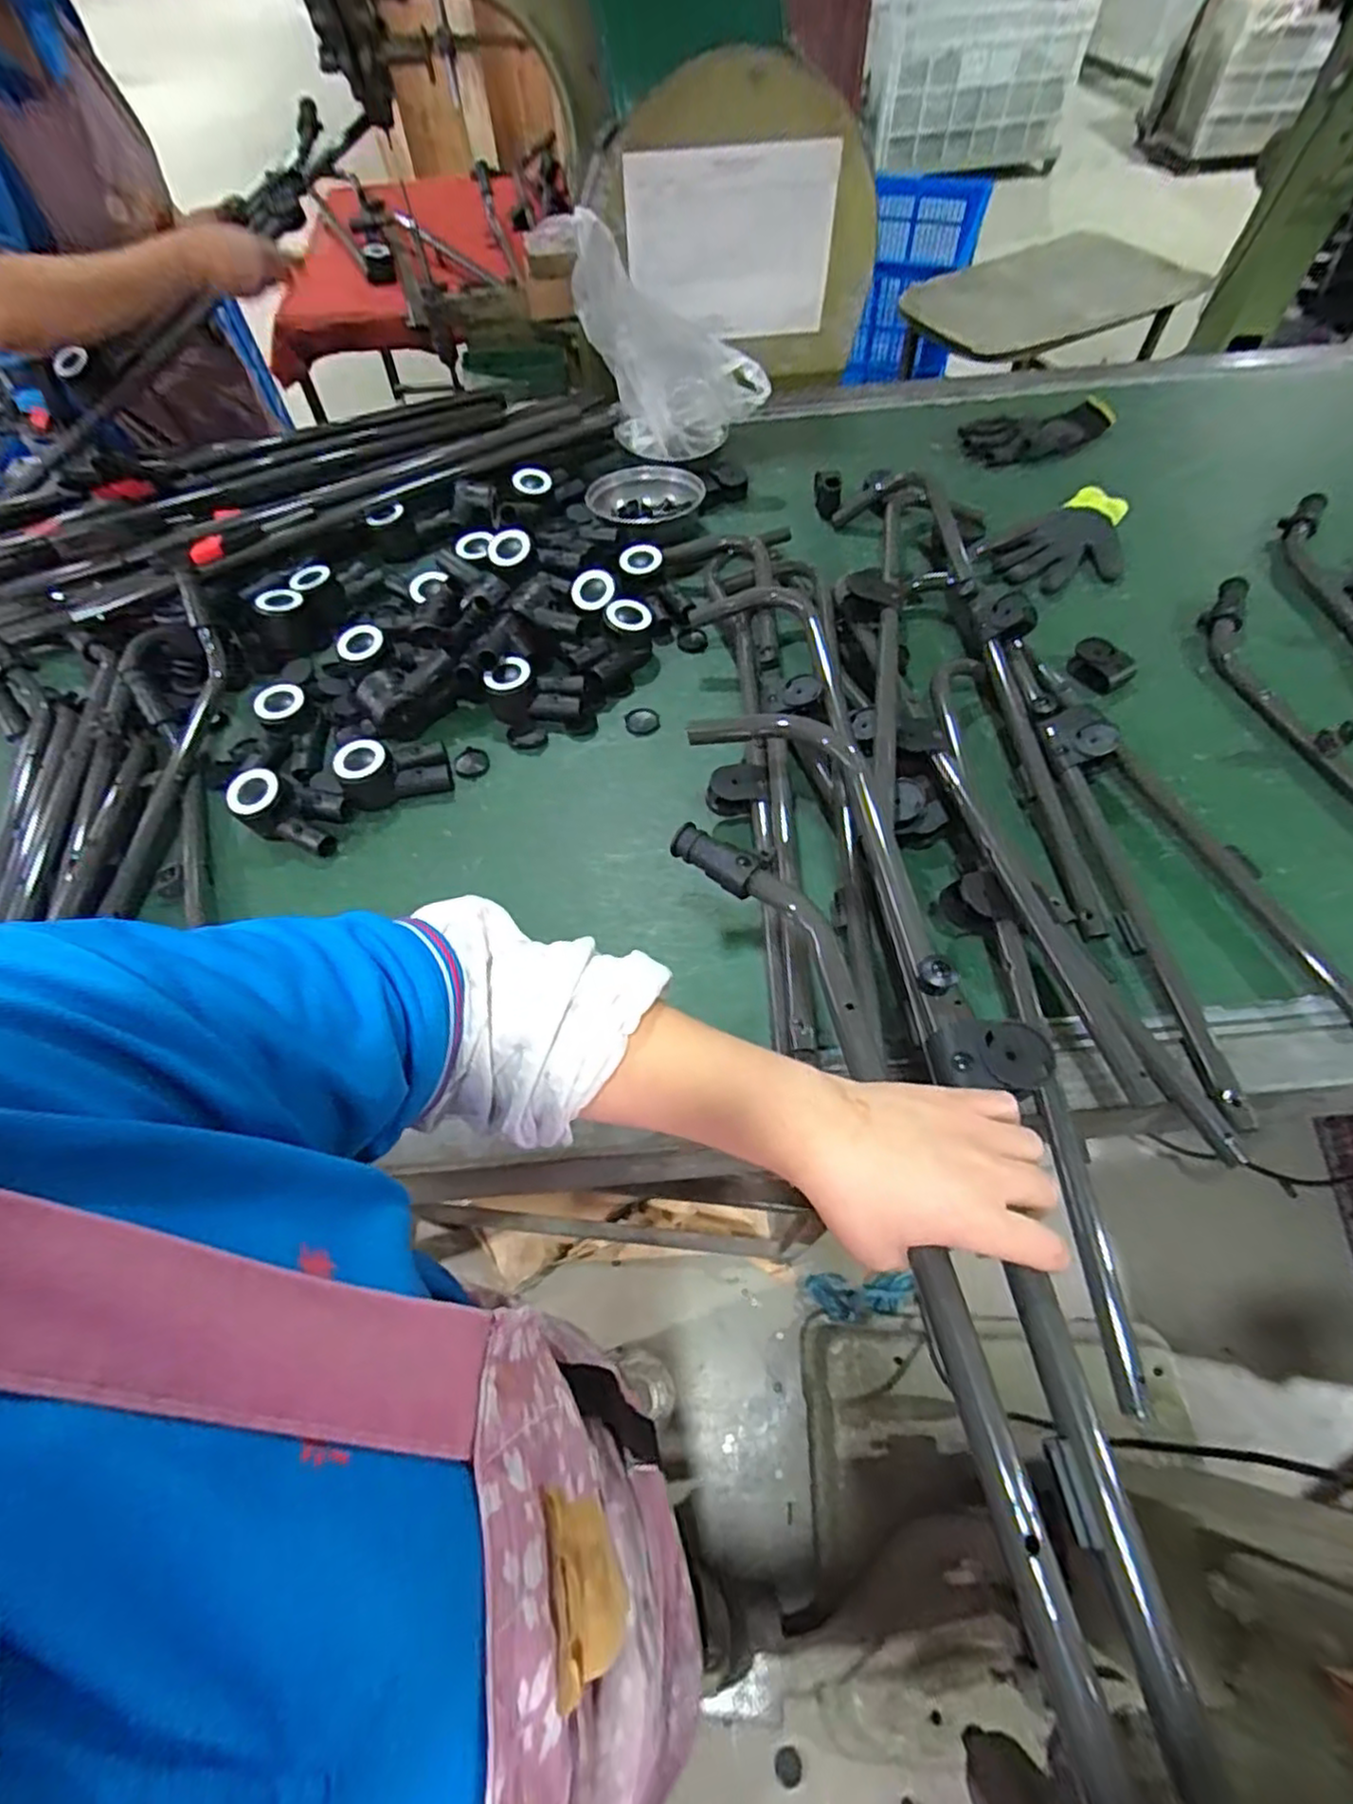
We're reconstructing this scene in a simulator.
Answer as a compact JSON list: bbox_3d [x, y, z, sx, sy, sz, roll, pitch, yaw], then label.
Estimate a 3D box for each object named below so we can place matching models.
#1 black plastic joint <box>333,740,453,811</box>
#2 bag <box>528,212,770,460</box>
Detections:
[{"bbox_3d":[-0.275,-0.129,0.701,0.101,0.049,0.061,-16,60,-6],"label":"black plastic joint"},{"bbox_3d":[-0.036,-0.680,0.903,0.297,0.247,0.083,25,64,17],"label":"bag"}]

